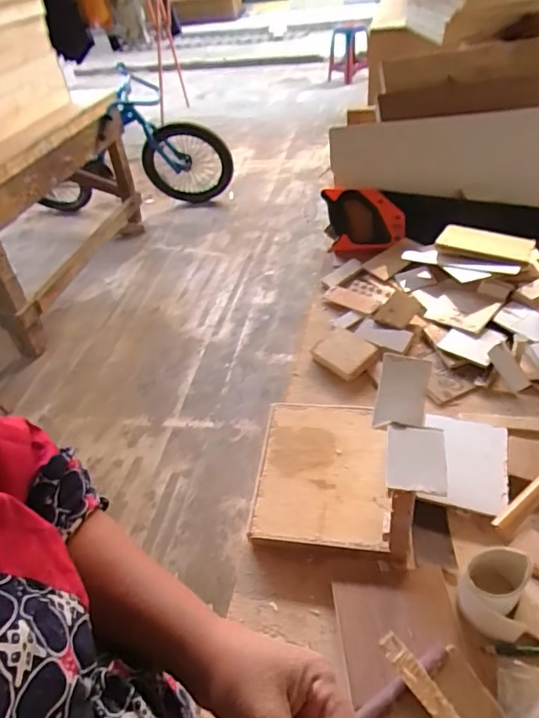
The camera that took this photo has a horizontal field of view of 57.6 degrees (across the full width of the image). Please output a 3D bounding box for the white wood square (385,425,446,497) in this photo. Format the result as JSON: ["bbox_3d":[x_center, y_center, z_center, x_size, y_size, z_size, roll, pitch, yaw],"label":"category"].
[{"bbox_3d":[0.110,0.077,0.369,0.042,0.006,0.054,3,51,11],"label":"white wood square"}]

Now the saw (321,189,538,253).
[{"bbox_3d":[0.362,-0.234,0.823,0.517,0.104,0.031,3,6,9],"label":"saw"}]

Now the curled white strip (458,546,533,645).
[{"bbox_3d":[0.196,0.200,0.422,0.049,0.042,0.062,9,45,18],"label":"curled white strip"}]

